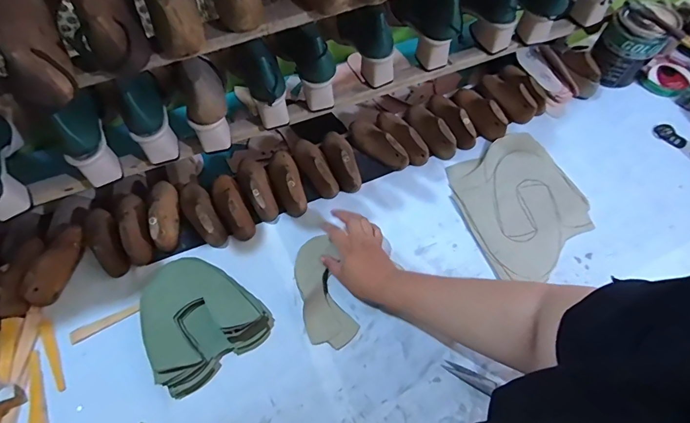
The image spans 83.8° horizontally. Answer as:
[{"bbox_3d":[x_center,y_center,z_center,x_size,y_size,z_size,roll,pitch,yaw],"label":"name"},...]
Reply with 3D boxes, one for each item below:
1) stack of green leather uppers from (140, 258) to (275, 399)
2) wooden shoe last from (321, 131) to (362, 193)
[{"bbox_3d":[-0.230,0.158,0.598,0.172,0.045,0.185,-34,69,-14],"label":"stack of green leather uppers"},{"bbox_3d":[-0.006,-0.098,0.717,0.054,0.053,0.125,-16,65,-7],"label":"wooden shoe last"}]

